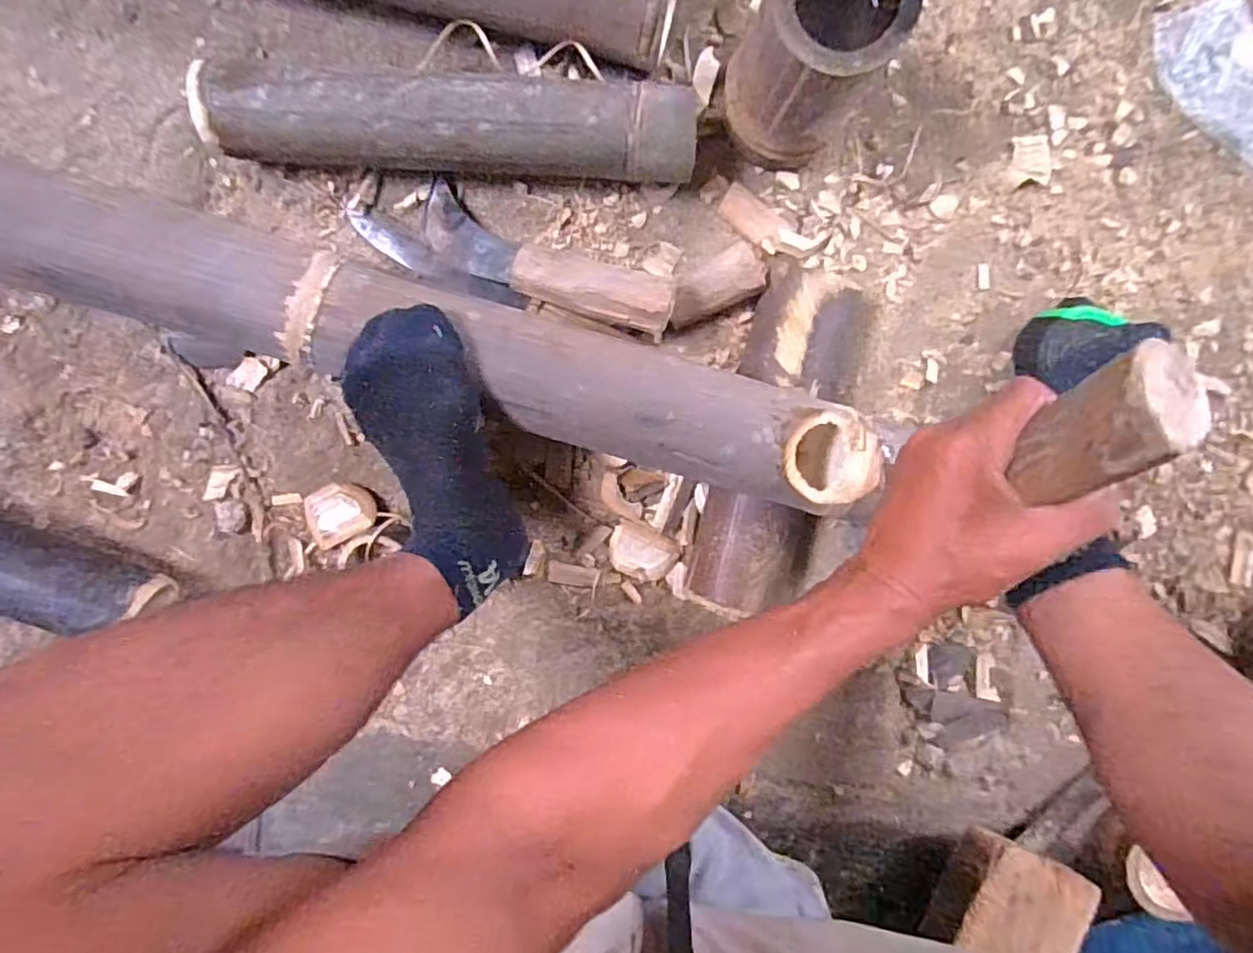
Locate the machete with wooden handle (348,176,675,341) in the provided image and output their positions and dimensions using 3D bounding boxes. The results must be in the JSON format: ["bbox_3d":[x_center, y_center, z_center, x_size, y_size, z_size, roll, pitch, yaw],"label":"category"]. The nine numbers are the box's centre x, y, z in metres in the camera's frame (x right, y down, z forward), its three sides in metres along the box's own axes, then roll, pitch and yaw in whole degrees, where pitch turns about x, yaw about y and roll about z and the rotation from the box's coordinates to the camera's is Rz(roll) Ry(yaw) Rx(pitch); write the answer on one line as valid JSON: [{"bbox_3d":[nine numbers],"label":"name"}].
[{"bbox_3d":[-0.092,-0.173,0.525,0.269,0.031,0.068,20,94,13],"label":"machete with wooden handle"}]

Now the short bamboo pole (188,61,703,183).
[{"bbox_3d":[-0.126,-0.257,0.492,0.352,0.061,0.063,0,96,-1],"label":"short bamboo pole"}]

